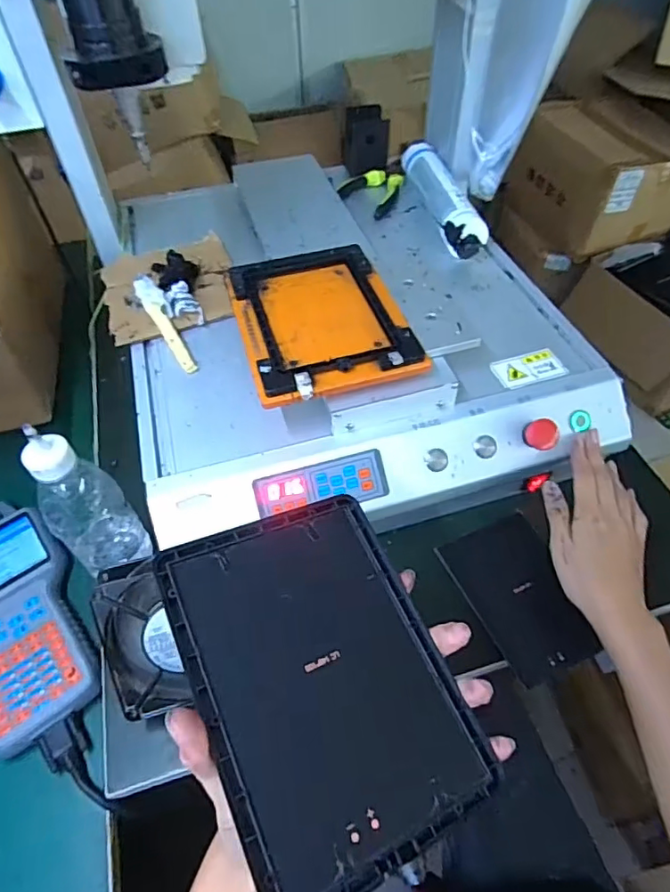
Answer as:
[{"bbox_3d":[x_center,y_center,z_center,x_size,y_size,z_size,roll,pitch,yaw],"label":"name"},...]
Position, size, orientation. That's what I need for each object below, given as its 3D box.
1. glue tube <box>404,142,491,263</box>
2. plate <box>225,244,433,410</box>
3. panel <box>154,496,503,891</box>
[{"bbox_3d":[0.141,-0.329,0.695,0.050,0.042,0.245,-8,52,-5],"label":"glue tube"},{"bbox_3d":[-0.016,-0.125,0.509,0.150,0.015,0.194,-14,52,-9],"label":"plate"},{"bbox_3d":[-0.006,0.107,0.254,0.114,0.008,0.157,-15,62,-27],"label":"panel"}]

